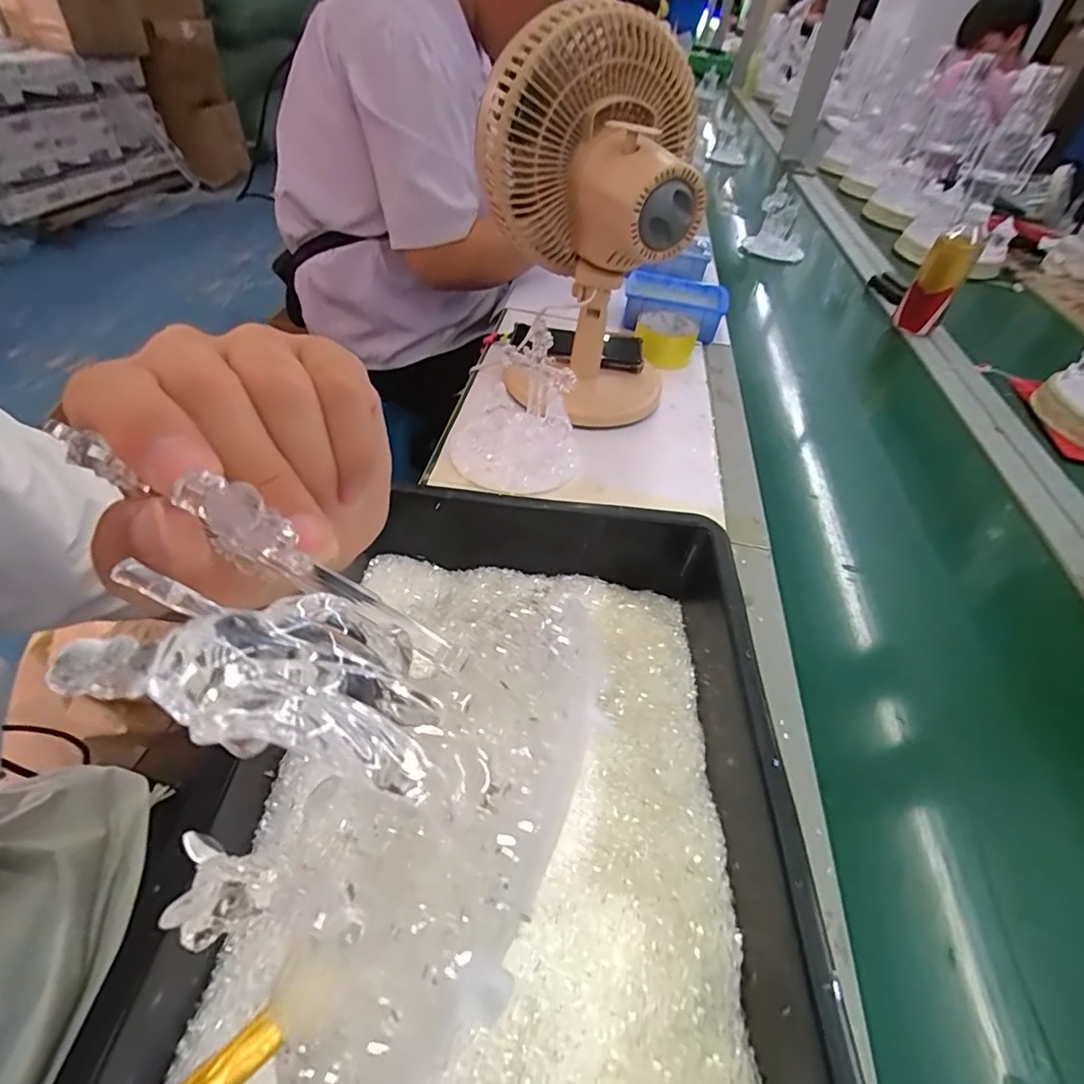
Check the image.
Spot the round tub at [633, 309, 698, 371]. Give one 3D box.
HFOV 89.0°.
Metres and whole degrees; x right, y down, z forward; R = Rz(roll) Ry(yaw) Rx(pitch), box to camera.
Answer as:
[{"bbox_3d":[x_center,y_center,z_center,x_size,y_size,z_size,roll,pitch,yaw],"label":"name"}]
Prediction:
[{"bbox_3d":[0.172,-0.286,0.770,0.080,0.046,0.080,16,46,7],"label":"round tub"}]

